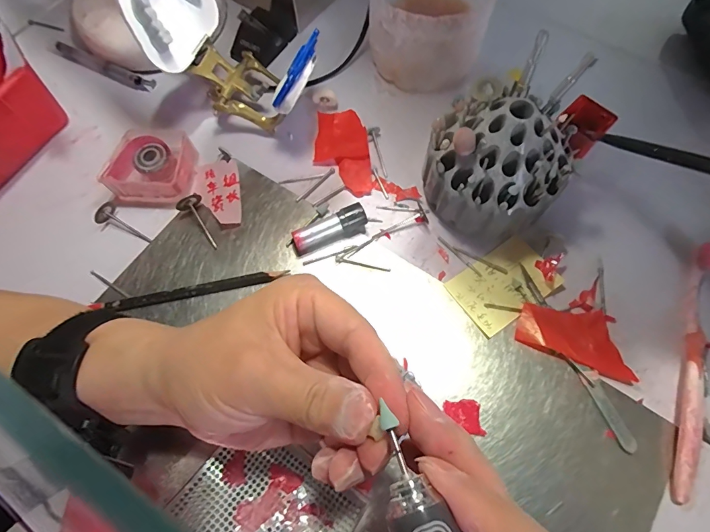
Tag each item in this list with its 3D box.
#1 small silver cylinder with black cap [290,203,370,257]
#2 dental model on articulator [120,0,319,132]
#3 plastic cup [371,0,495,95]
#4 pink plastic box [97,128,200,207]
[{"bbox_3d":[-0.019,-0.028,0.309,0.060,0.019,0.015,-27,71,-8],"label":"small silver cylinder with black cap"},{"bbox_3d":[-0.092,-0.168,0.313,0.135,0.112,0.071,13,71,6],"label":"dental model on articulator"},{"bbox_3d":[0.062,-0.225,0.352,0.091,0.073,0.113,1,70,2],"label":"plastic cup"},{"bbox_3d":[-0.167,-0.086,0.329,0.061,0.029,0.059,2,70,2],"label":"pink plastic box"}]

